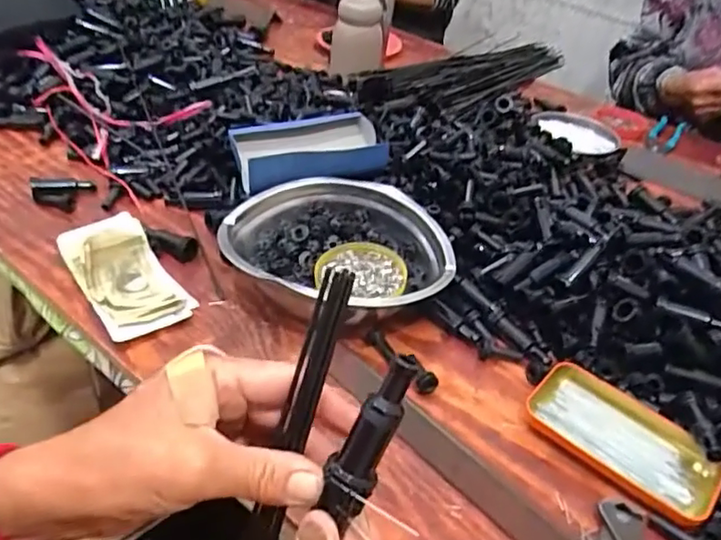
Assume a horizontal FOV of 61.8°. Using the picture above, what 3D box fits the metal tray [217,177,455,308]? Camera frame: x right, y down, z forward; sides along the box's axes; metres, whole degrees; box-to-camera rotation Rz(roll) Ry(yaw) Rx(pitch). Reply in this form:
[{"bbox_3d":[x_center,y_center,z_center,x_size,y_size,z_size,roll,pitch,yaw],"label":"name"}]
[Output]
[{"bbox_3d":[-0.021,-0.022,0.568,0.198,0.038,0.191,-8,42,-18],"label":"metal tray"}]

